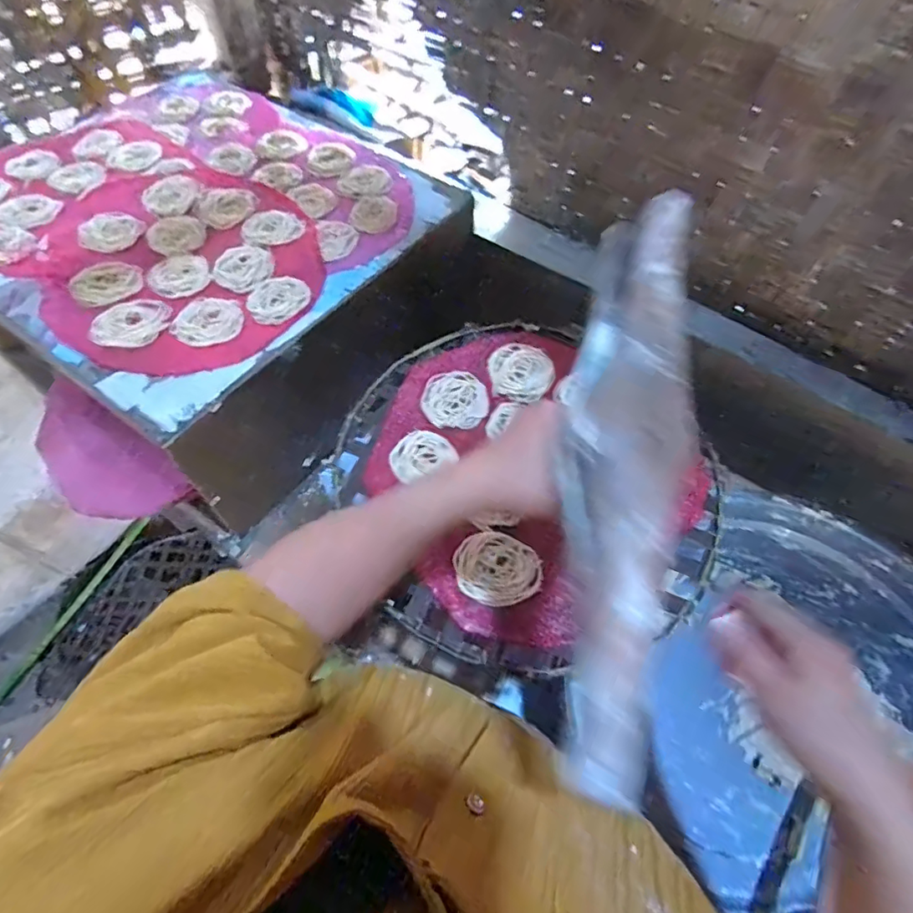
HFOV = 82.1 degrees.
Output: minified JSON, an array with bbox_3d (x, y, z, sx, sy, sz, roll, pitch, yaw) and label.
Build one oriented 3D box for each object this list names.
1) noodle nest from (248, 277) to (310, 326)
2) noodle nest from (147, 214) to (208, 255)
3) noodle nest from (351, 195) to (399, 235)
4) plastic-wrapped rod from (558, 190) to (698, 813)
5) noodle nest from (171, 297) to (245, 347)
[{"bbox_3d":[-0.209,-0.183,0.611,0.061,0.007,0.072,34,64,18],"label":"noodle nest"},{"bbox_3d":[-0.356,-0.282,0.667,0.069,0.005,0.071,-31,64,-18],"label":"noodle nest"},{"bbox_3d":[-0.109,-0.326,0.700,0.057,0.008,0.081,9,59,4],"label":"noodle nest"},{"bbox_3d":[0.089,-0.003,0.276,0.058,0.037,0.312,10,69,5],"label":"plastic-wrapped rod"},{"bbox_3d":[-0.277,-0.152,0.588,0.070,0.004,0.073,1,59,-1],"label":"noodle nest"}]

